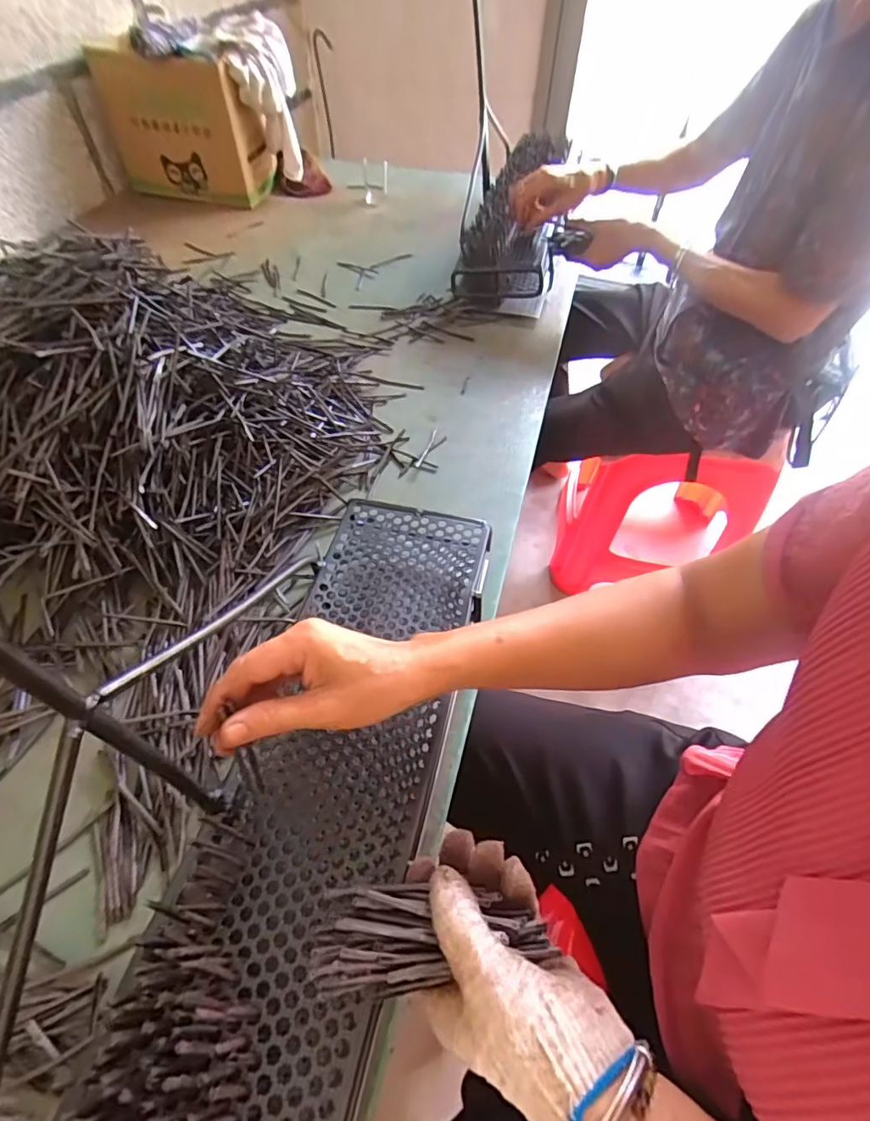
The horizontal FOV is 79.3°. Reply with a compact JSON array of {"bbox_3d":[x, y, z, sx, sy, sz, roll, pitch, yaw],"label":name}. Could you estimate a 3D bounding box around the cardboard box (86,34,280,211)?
[{"bbox_3d":[-0.524,-0.921,1.112,0.315,0.240,0.129,16,54,11],"label":"cardboard box"}]

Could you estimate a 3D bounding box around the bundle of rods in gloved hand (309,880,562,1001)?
[{"bbox_3d":[-0.003,0.213,0.299,0.134,0.023,0.051,-4,53,3],"label":"bundle of rods in gloved hand"}]

